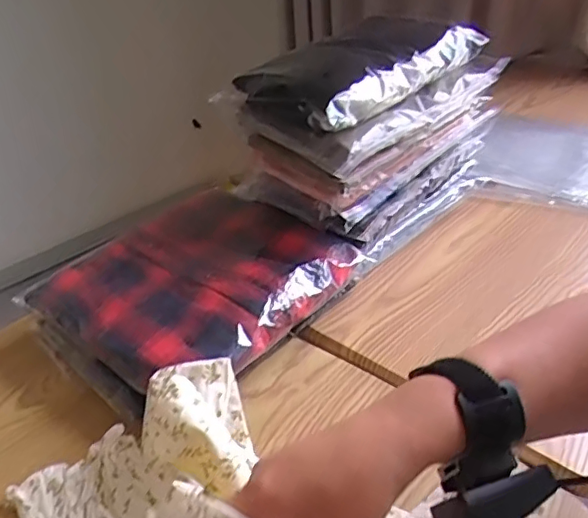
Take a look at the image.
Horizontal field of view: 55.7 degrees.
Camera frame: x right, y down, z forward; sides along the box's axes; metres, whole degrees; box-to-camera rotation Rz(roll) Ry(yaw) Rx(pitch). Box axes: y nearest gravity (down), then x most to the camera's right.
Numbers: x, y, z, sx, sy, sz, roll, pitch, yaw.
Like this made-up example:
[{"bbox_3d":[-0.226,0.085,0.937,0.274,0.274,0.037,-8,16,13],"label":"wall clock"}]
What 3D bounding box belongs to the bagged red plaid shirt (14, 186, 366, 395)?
[{"bbox_3d":[-0.100,0.018,0.586,0.243,0.052,0.275,23,40,33],"label":"bagged red plaid shirt"}]

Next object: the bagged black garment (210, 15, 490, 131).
[{"bbox_3d":[0.070,-0.220,0.641,0.269,0.057,0.190,-29,42,-36],"label":"bagged black garment"}]

